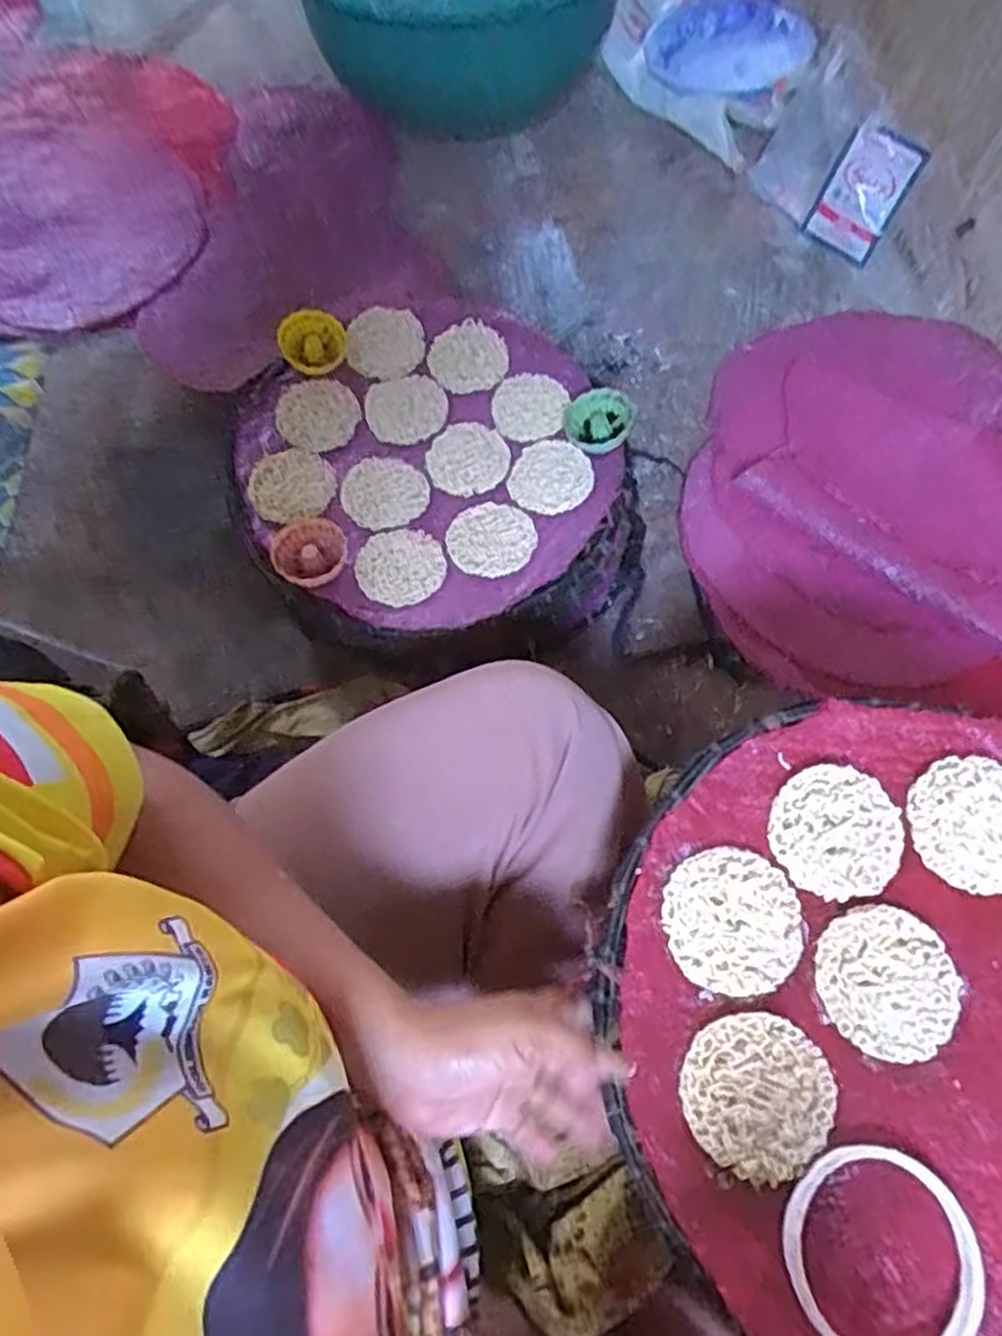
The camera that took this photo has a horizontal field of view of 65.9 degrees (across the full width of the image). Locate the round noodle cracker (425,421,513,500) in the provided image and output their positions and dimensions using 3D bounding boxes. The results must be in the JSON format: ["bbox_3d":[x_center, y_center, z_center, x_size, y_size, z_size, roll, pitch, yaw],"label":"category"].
[{"bbox_3d":[-0.031,-0.196,0.719,0.076,0.011,0.076,-23,68,-11],"label":"round noodle cracker"}]

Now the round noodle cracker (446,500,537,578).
[{"bbox_3d":[-0.007,-0.116,0.673,0.072,0.006,0.079,0,65,-1],"label":"round noodle cracker"}]

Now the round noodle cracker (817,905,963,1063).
[{"bbox_3d":[0.210,0.169,0.417,0.073,0.008,0.073,0,65,-1],"label":"round noodle cracker"}]

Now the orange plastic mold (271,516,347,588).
[{"bbox_3d":[-0.161,-0.096,0.651,0.061,0.019,0.065,0,65,-1],"label":"orange plastic mold"}]

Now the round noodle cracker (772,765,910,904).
[{"bbox_3d":[0.198,0.095,0.451,0.073,0.004,0.079,0,65,-1],"label":"round noodle cracker"}]

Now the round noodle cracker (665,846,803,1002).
[{"bbox_3d":[0.129,0.139,0.425,0.076,0.008,0.074,0,65,-1],"label":"round noodle cracker"}]

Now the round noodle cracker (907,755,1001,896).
[{"bbox_3d":[0.280,0.090,0.454,0.073,0.006,0.079,0,65,-1],"label":"round noodle cracker"}]

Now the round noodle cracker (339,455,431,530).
[{"bbox_3d":[-0.106,-0.161,0.705,0.078,0.013,0.079,0,65,-1],"label":"round noodle cracker"}]

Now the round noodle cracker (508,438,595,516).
[{"bbox_3d":[0.044,-0.174,0.695,0.075,0.009,0.074,0,65,-1],"label":"round noodle cracker"}]

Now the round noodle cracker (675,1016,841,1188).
[{"bbox_3d":[0.130,0.214,0.390,0.075,0.008,0.070,0,65,-1],"label":"round noodle cracker"}]

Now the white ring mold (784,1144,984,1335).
[{"bbox_3d":[0.178,0.275,0.360,0.089,0.009,0.087,0,65,-1],"label":"white ring mold"}]

